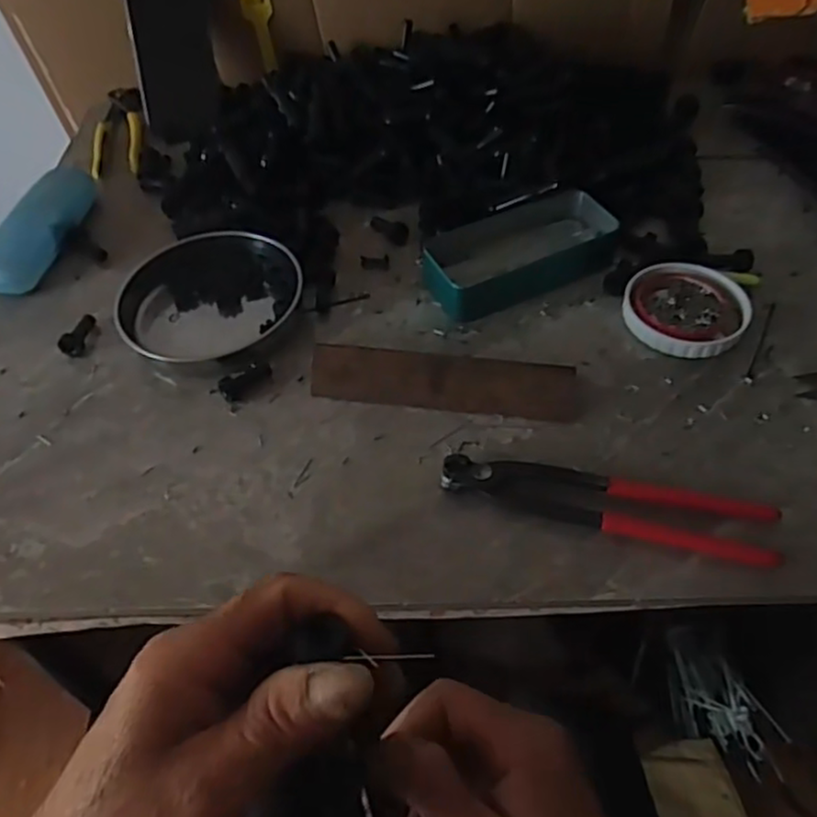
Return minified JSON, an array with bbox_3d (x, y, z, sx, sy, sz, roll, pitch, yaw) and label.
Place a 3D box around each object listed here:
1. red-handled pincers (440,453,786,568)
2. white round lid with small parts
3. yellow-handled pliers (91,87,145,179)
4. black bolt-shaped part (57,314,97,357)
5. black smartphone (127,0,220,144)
[{"bbox_3d":[0.119,0.055,0.424,0.196,0.017,0.043,10,52,11],"label":"red-handled pincers"},{"bbox_3d":[0.209,-0.076,0.529,0.087,0.011,0.088,-2,51,2],"label":"white round lid with small parts"},{"bbox_3d":[-0.298,-0.289,0.723,0.051,0.025,0.152,-8,51,-4],"label":"yellow-handled pliers"},{"bbox_3d":[-0.254,-0.059,0.540,0.017,0.012,0.041,-1,51,2],"label":"black bolt-shaped part"},{"bbox_3d":[-0.238,-0.367,0.716,0.082,0.174,0.010,1,27,-3],"label":"black smartphone"}]

